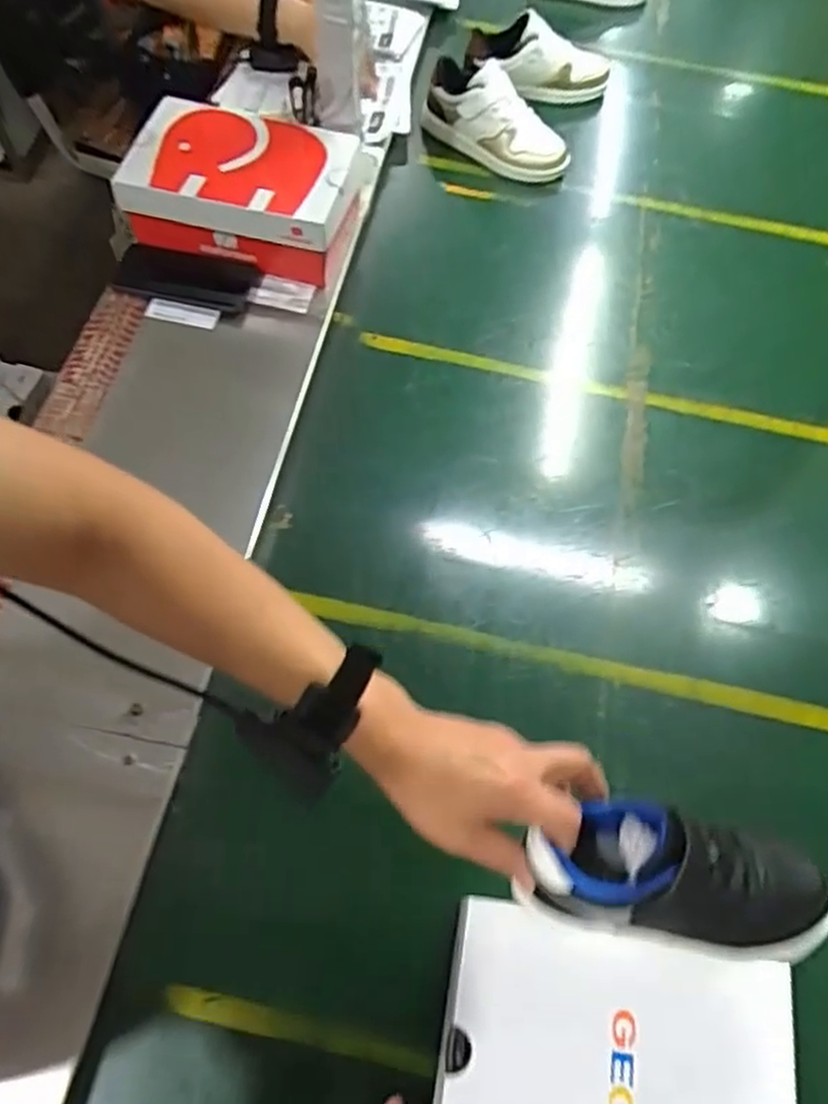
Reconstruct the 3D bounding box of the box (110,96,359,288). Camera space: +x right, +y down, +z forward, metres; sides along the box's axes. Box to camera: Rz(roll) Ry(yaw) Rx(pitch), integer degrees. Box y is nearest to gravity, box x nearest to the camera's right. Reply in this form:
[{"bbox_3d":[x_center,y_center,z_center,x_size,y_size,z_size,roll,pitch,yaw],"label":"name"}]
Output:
[{"bbox_3d":[-0.199,-0.430,0.880,0.246,0.105,0.162,16,64,5],"label":"box"}]

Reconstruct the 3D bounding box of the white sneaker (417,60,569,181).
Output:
[{"bbox_3d":[0.117,-0.594,0.995,0.225,0.095,0.098,33,67,13],"label":"white sneaker"}]

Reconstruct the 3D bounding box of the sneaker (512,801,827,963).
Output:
[{"bbox_3d":[0.163,0.201,0.446,0.188,0.076,0.070,12,64,-5],"label":"sneaker"}]

